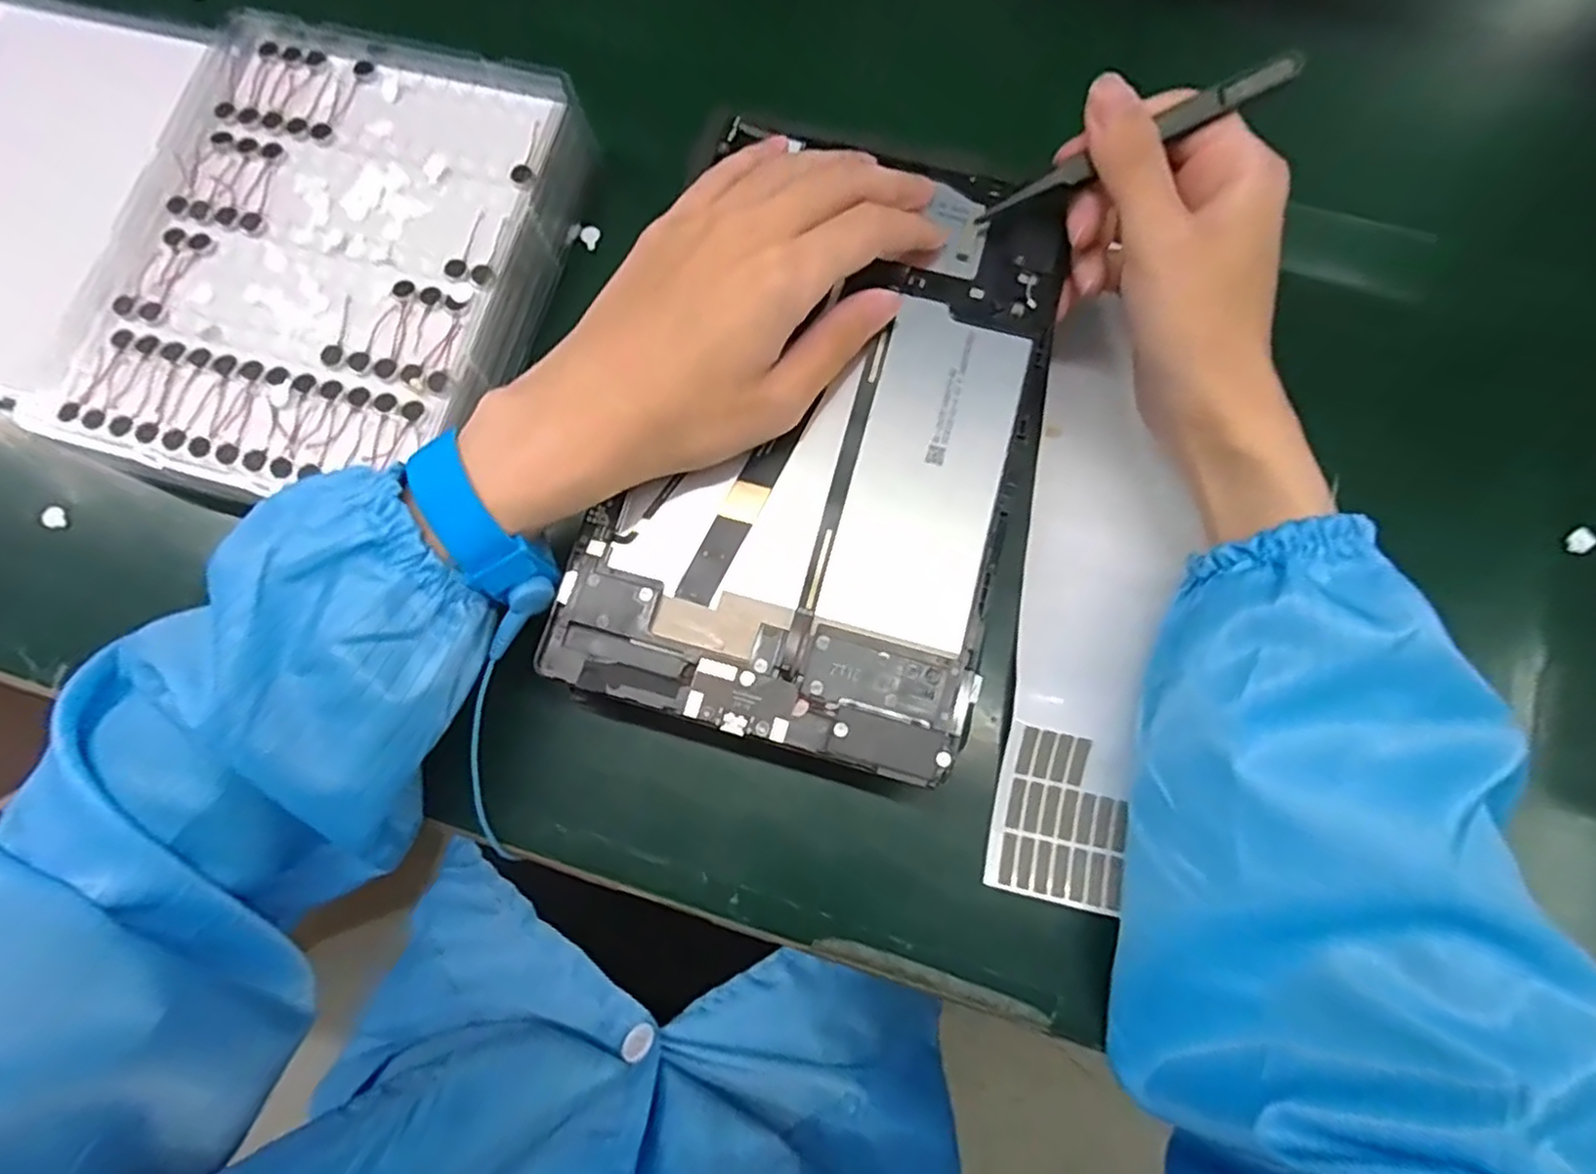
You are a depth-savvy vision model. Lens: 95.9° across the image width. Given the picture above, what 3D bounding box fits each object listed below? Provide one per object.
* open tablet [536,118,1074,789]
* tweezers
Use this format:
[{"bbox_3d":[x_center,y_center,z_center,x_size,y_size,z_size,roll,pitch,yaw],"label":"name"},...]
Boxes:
[{"bbox_3d":[0.011,-0.061,0.275,0.148,0.007,0.237,15,78,4],"label":"open tablet"},{"bbox_3d":[0.121,-0.163,0.265,0.113,0.009,0.011,-19,77,20],"label":"tweezers"}]

